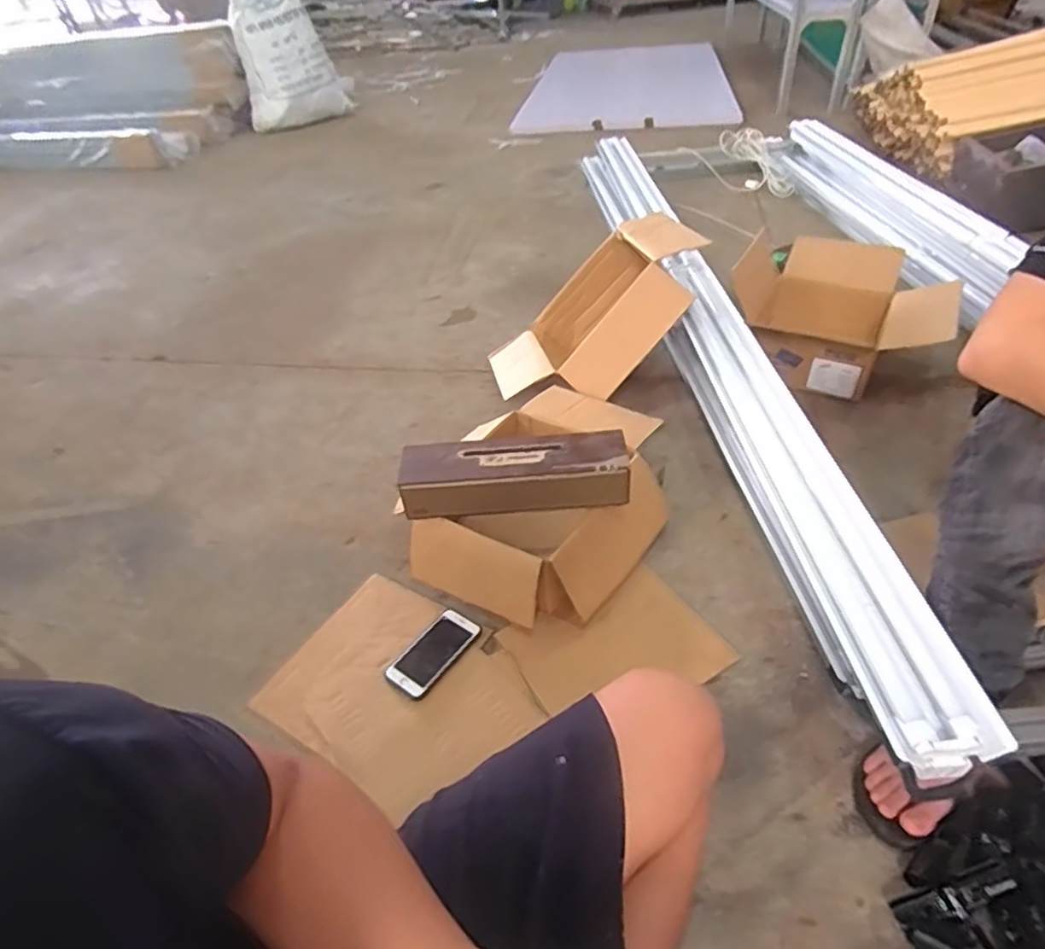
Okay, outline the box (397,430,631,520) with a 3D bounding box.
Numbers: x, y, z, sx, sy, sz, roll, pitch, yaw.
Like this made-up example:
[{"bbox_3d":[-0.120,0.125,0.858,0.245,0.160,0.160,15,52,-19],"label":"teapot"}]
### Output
[{"bbox_3d":[-0.015,0.002,1.045,0.372,0.082,0.099,-4,41,2],"label":"box"}]

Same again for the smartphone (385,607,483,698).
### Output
[{"bbox_3d":[-0.141,0.284,1.007,0.077,0.013,0.151,26,50,31],"label":"smartphone"}]

